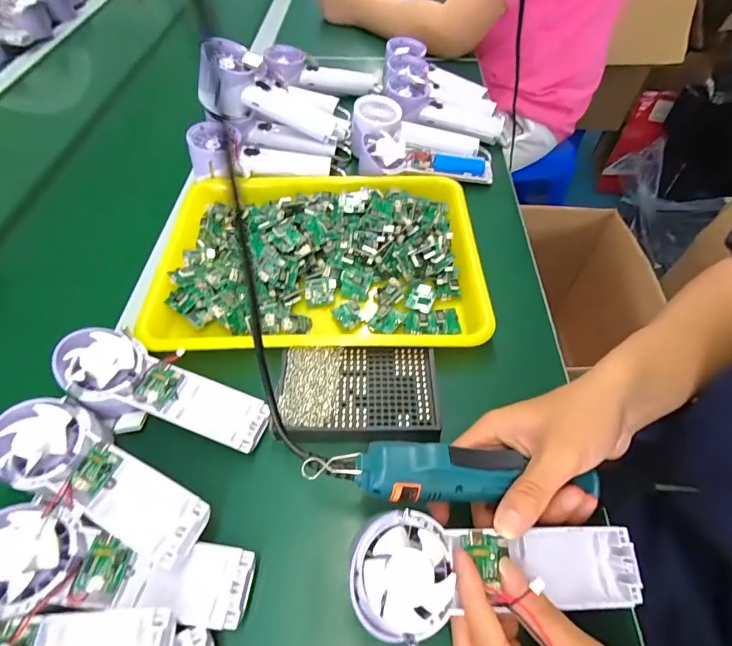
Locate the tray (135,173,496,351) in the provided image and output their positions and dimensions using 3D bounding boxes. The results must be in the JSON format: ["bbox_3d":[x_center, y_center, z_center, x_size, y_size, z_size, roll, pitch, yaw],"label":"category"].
[{"bbox_3d":[-0.054,-0.083,0.436,0.354,0.034,0.248,-1,54,0],"label":"tray"}]

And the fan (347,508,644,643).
[{"bbox_3d":[0.077,0.145,0.238,0.172,0.025,0.058,7,53,-11],"label":"fan"}]

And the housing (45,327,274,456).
[{"bbox_3d":[-0.166,0.054,0.326,0.169,0.036,0.062,19,57,14],"label":"housing"}]

